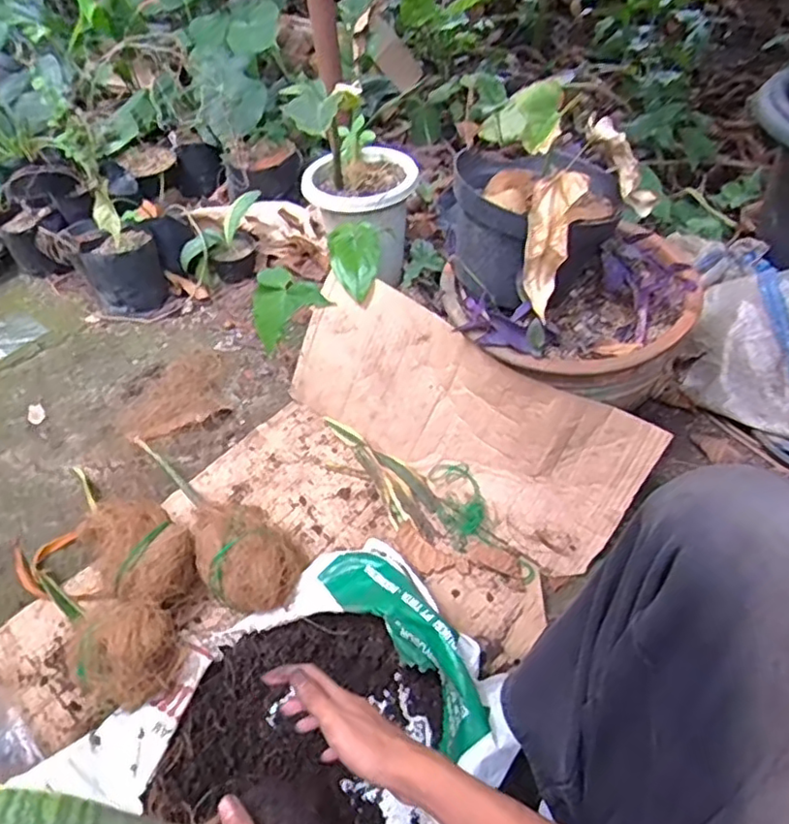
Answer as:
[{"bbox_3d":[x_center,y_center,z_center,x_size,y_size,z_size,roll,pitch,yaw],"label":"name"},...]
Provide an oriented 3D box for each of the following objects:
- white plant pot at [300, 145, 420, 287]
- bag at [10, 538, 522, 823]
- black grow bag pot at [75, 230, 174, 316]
[{"bbox_3d":[-0.058,-0.357,1.180,0.173,0.232,0.178,0,51,-1],"label":"white plant pot"},{"bbox_3d":[-0.104,0.355,0.628,0.439,0.118,0.341,-31,58,-23],"label":"bag"},{"bbox_3d":[-0.508,-0.256,1.176,0.143,0.111,0.107,-20,54,-16],"label":"black grow bag pot"}]

